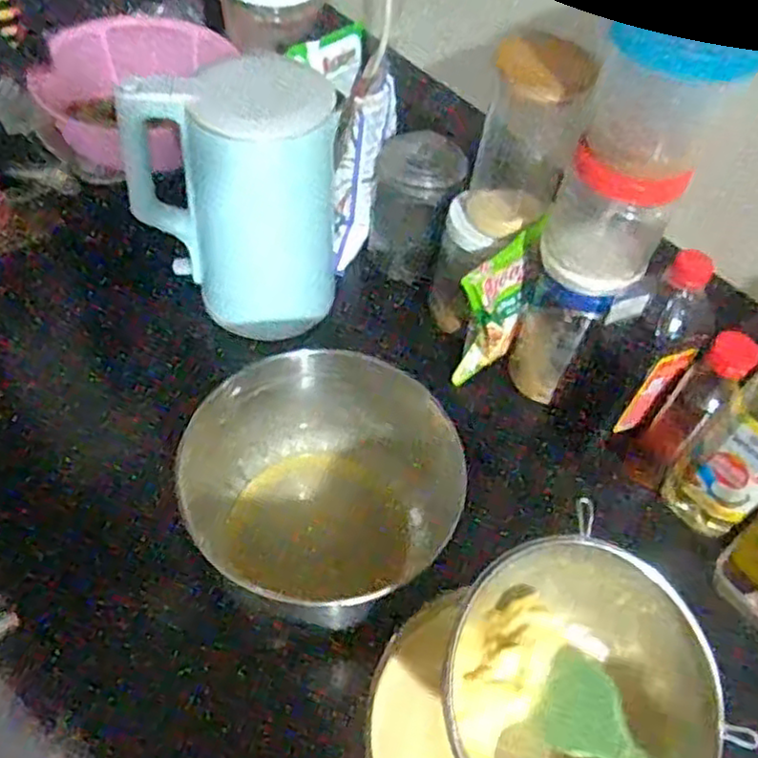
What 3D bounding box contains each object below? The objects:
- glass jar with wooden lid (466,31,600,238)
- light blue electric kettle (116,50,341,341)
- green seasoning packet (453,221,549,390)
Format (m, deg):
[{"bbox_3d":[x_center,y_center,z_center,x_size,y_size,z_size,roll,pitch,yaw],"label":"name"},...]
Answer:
[{"bbox_3d":[0.133,-0.218,0.634,0.079,0.172,0.078,3,53,-4],"label":"glass jar with wooden lid"},{"bbox_3d":[-0.142,-0.192,0.717,0.197,0.278,0.136,7,53,0],"label":"light blue electric kettle"},{"bbox_3d":[0.119,-0.066,0.714,0.084,0.158,0.038,-26,60,-23],"label":"green seasoning packet"}]

